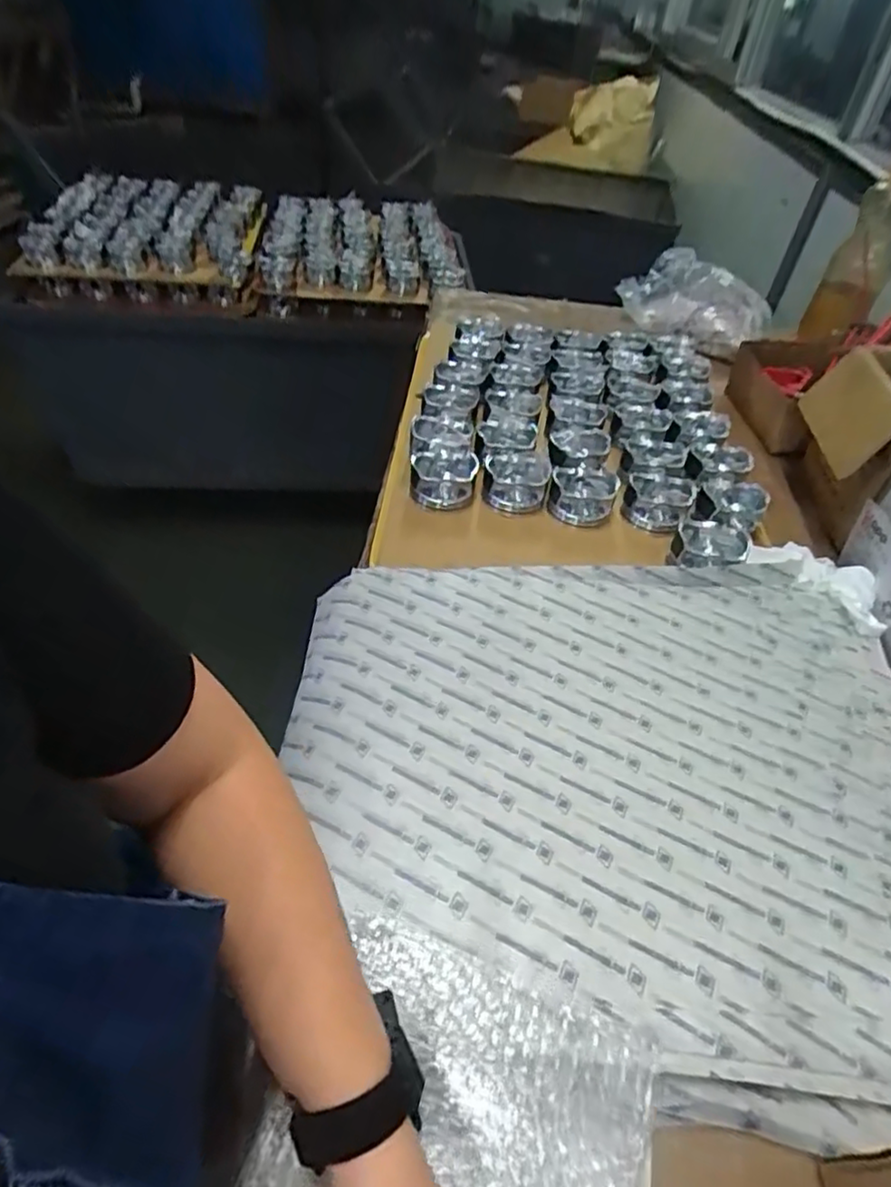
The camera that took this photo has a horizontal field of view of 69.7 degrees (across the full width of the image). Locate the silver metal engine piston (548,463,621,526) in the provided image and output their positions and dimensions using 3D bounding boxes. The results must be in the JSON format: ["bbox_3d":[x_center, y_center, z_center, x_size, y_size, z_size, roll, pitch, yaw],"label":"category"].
[{"bbox_3d":[0.173,-0.126,0.815,0.081,0.050,0.091,11,45,5],"label":"silver metal engine piston"}]

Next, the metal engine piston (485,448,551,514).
[{"bbox_3d":[0.089,-0.142,0.820,0.081,0.050,0.086,3,45,-3],"label":"metal engine piston"}]

